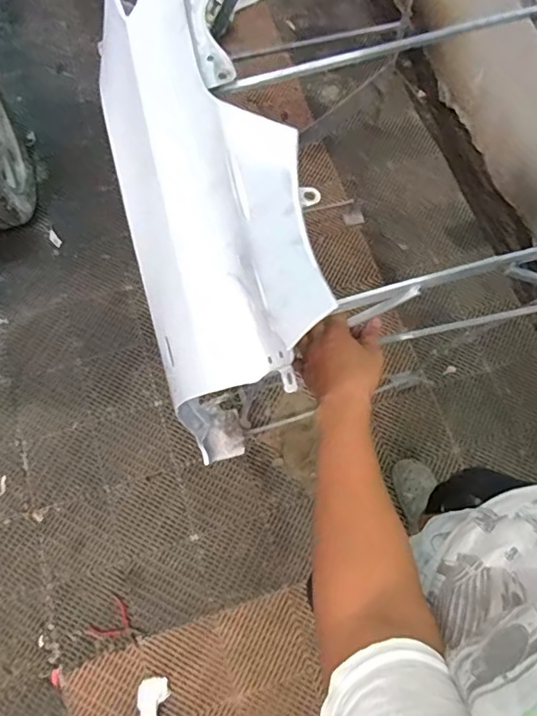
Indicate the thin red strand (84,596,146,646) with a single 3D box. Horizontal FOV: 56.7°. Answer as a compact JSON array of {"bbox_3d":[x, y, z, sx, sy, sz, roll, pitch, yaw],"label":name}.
[{"bbox_3d":[-0.393,0.711,1.304,0.121,0.011,0.111,40,75,10],"label":"thin red strand"}]

